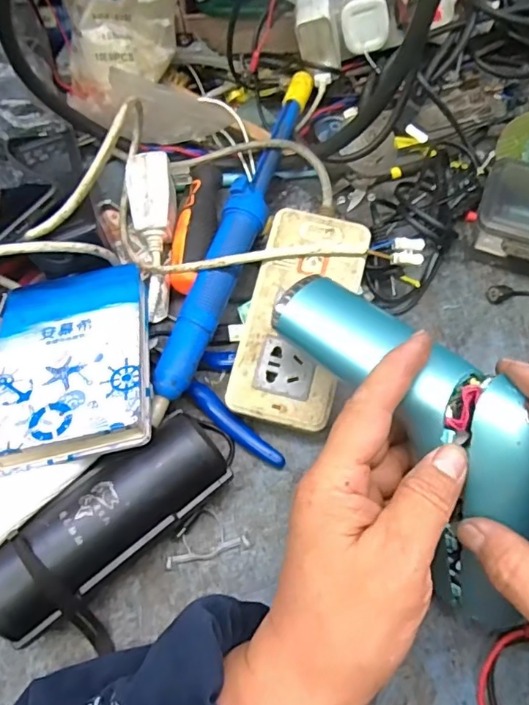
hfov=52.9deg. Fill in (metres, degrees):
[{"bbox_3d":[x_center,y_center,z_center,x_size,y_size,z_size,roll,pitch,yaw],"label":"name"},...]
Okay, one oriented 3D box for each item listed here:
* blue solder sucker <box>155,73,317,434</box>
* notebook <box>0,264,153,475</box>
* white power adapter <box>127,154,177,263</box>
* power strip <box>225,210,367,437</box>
[{"bbox_3d":[-0.016,-0.095,0.401,0.029,0.033,0.314,16,65,10],"label":"blue solder sucker"},{"bbox_3d":[-0.126,0.005,0.350,0.098,0.024,0.143,-14,49,-2],"label":"notebook"},{"bbox_3d":[-0.086,-0.112,0.414,0.033,0.030,0.086,-6,82,1],"label":"white power adapter"},{"bbox_3d":[0.024,-0.025,0.357,0.069,0.025,0.145,13,69,8],"label":"power strip"}]

